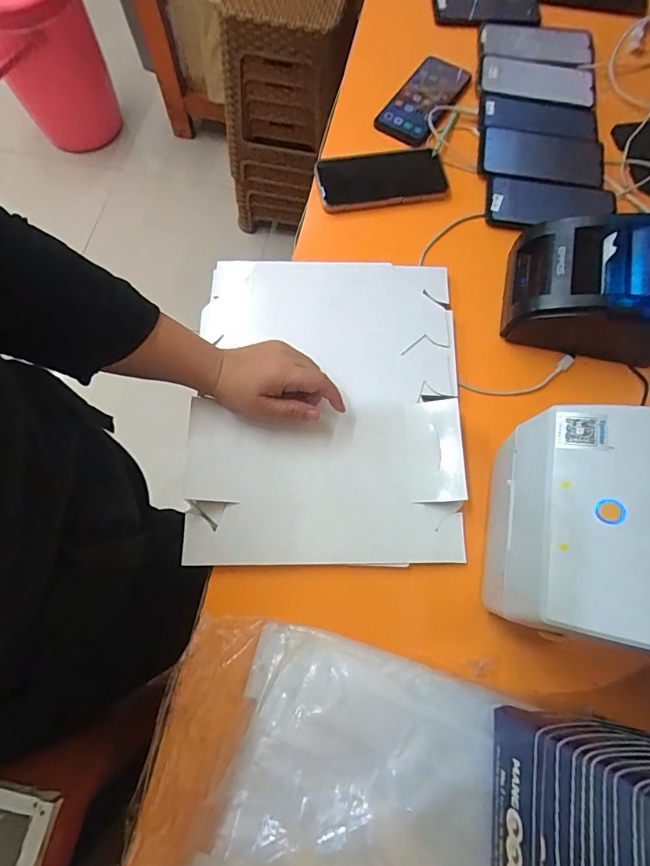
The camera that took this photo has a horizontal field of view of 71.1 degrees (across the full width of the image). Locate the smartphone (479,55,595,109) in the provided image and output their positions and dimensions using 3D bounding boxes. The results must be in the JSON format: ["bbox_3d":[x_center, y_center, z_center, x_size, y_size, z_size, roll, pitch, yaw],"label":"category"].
[{"bbox_3d":[0.306,-0.508,0.654,0.162,0.012,0.091,13,72,3],"label":"smartphone"}]

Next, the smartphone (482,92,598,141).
[{"bbox_3d":[0.297,-0.438,0.634,0.161,0.015,0.072,12,72,2],"label":"smartphone"}]

